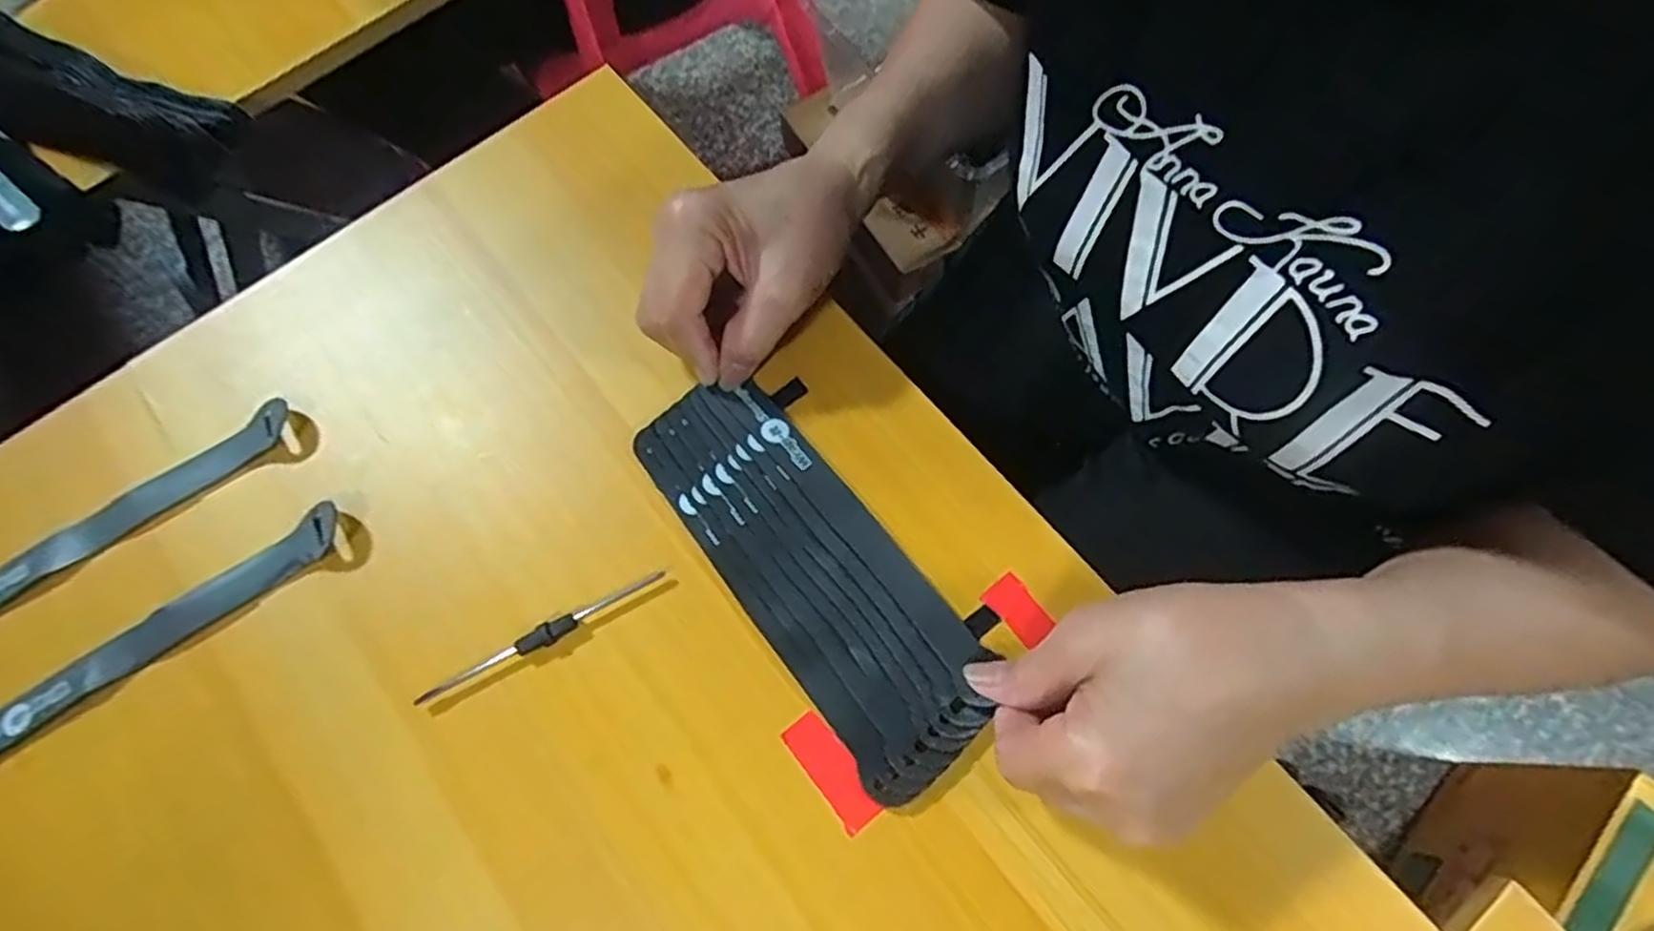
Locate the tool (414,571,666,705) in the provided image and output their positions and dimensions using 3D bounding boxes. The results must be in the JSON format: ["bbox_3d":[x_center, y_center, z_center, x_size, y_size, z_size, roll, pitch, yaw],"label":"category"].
[{"bbox_3d":[-0.123,0.074,0.328,0.112,0.007,0.008,-30,72,-8],"label":"tool"}]

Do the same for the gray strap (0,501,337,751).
[{"bbox_3d":[-0.301,0.077,0.330,0.190,0.012,0.021,-34,73,-9],"label":"gray strap"}]

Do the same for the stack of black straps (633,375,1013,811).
[{"bbox_3d":[-0.007,0.044,0.337,0.069,0.011,0.195,-35,73,-12],"label":"stack of black straps"}]

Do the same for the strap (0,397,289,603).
[{"bbox_3d":[-0.336,0.028,0.348,0.191,0.009,0.021,-35,73,-10],"label":"strap"}]

